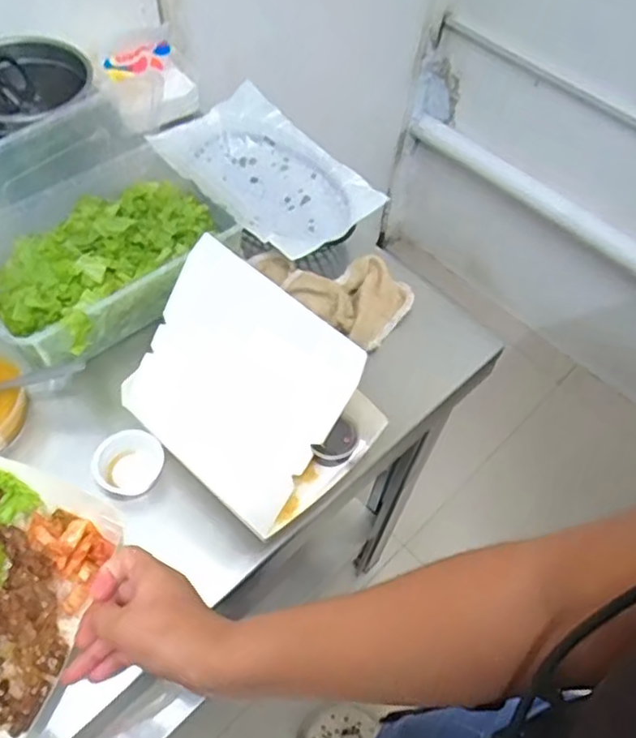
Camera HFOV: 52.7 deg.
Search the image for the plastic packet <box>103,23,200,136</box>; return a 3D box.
[{"bbox_3d":[-0.209,-0.360,0.793,0.104,0.071,0.099,-18,59,-14],"label":"plastic packet"}]

